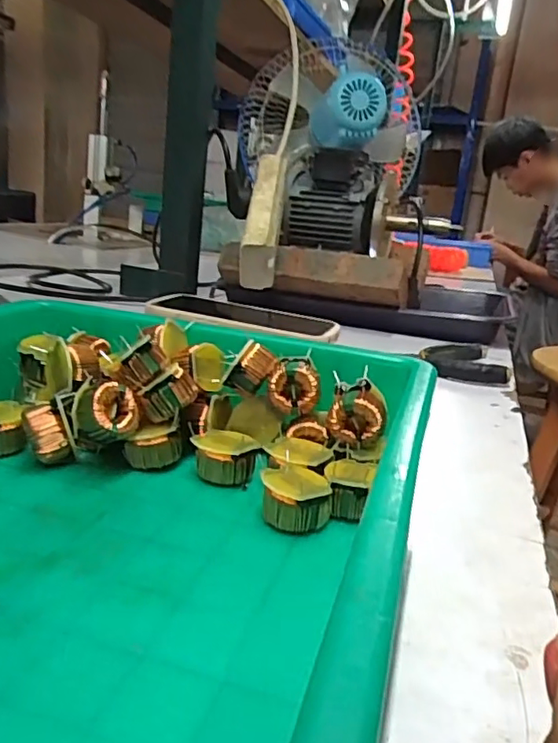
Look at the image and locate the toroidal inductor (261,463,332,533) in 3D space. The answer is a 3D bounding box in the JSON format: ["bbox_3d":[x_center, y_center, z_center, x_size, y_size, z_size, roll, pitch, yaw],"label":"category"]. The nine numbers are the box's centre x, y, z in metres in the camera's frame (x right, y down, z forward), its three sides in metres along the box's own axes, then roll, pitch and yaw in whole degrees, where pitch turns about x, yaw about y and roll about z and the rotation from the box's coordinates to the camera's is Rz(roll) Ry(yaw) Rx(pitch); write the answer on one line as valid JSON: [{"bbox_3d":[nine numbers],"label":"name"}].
[{"bbox_3d":[0.007,0.055,0.252,0.028,0.020,0.026,3,16,-10],"label":"toroidal inductor"}]

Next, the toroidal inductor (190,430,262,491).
[{"bbox_3d":[-0.026,0.041,0.288,0.031,0.022,0.028,7,16,3],"label":"toroidal inductor"}]

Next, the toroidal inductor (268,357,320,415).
[{"bbox_3d":[0.008,0.011,0.308,0.025,0.031,0.017,8,16,7],"label":"toroidal inductor"}]

